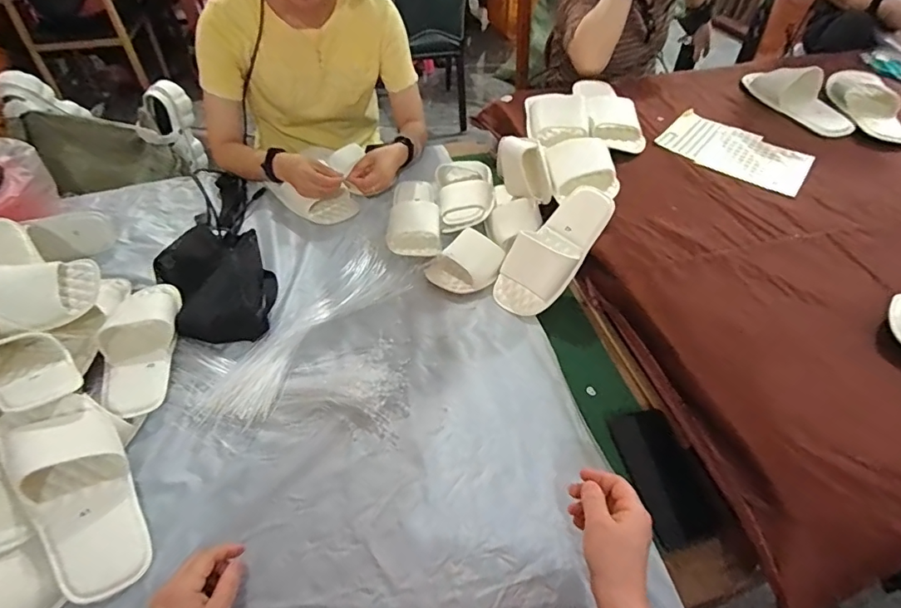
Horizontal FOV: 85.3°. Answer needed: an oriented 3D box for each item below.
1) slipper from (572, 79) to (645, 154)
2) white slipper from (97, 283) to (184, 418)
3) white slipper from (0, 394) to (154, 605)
[{"bbox_3d":[0.318,-0.391,0.976,0.120,0.043,0.279,-1,48,-1],"label":"slipper"},{"bbox_3d":[-0.458,0.055,0.715,0.105,0.055,0.234,-5,48,-5],"label":"white slipper"},{"bbox_3d":[-0.422,0.213,0.558,0.100,0.064,0.238,-27,76,-23],"label":"white slipper"}]

